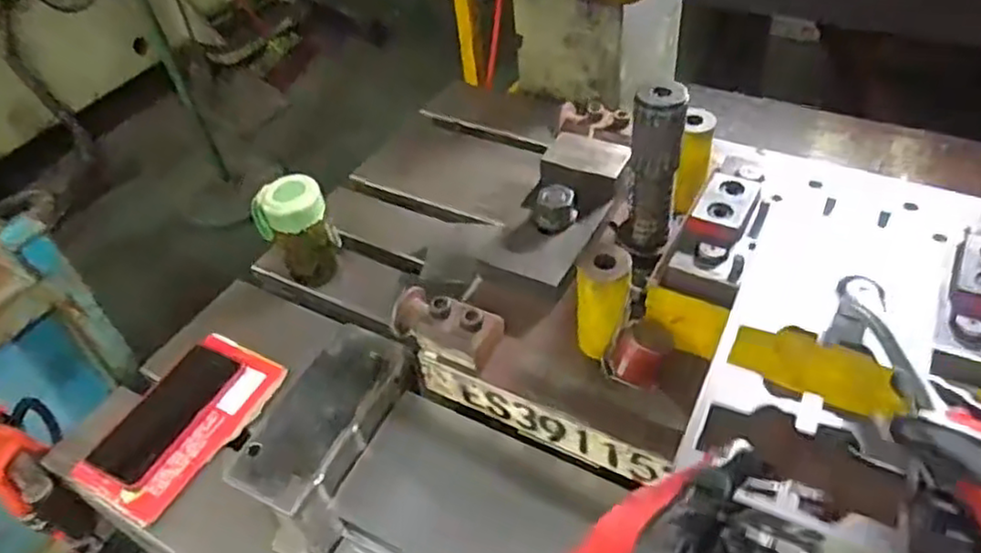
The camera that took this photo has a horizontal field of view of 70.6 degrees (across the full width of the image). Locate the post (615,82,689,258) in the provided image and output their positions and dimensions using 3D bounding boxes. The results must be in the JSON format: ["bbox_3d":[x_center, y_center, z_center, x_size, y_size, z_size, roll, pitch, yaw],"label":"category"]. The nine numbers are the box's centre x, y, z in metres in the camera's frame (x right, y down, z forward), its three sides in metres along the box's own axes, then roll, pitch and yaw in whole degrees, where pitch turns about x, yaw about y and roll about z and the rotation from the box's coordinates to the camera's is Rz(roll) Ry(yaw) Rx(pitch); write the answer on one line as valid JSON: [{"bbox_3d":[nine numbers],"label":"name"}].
[{"bbox_3d":[0.128,-0.080,0.547,0.033,0.145,0.043,17,49,23],"label":"post"}]

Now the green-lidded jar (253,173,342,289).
[{"bbox_3d":[-0.231,-0.053,0.831,0.077,0.131,0.058,-25,47,-18],"label":"green-lidded jar"}]

